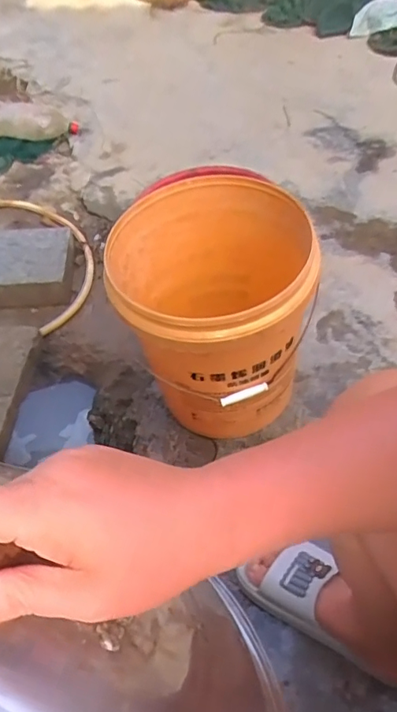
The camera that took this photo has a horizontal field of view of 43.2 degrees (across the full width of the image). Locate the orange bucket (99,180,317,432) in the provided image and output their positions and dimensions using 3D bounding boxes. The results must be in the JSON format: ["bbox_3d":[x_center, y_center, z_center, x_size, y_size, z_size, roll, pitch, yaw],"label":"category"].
[{"bbox_3d":[0.027,-0.063,0.893,0.313,0.383,0.359,4,49,7],"label":"orange bucket"}]

